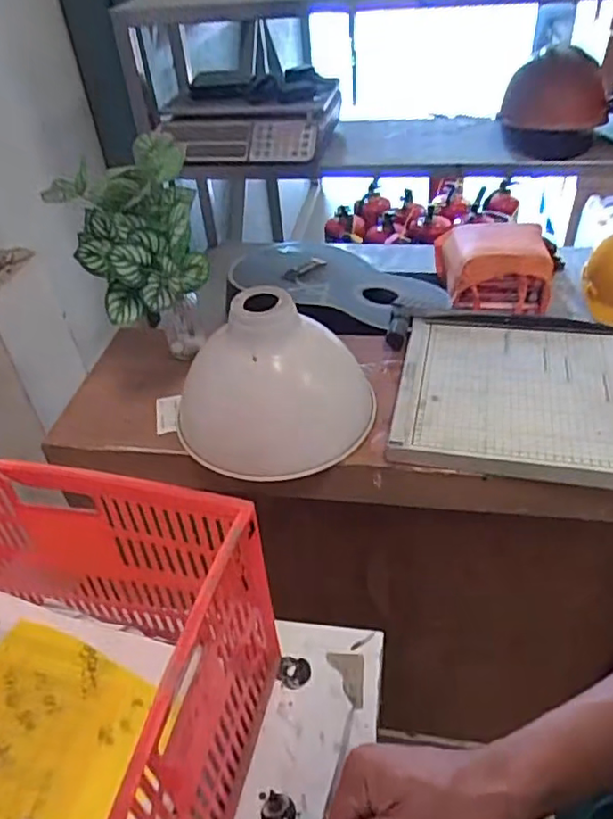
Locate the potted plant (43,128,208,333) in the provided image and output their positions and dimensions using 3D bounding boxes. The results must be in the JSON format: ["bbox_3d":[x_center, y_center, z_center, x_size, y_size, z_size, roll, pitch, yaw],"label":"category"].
[{"bbox_3d":[-0.236,-0.244,0.817,0.177,0.162,0.189,-17,42,-14],"label":"potted plant"}]

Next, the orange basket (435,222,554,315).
[{"bbox_3d":[0.407,-0.341,1.351,0.208,0.120,0.294,-1,40,4],"label":"orange basket"}]

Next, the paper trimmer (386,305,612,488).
[{"bbox_3d":[0.320,-0.030,0.828,0.415,0.043,0.308,6,42,12],"label":"paper trimmer"}]

